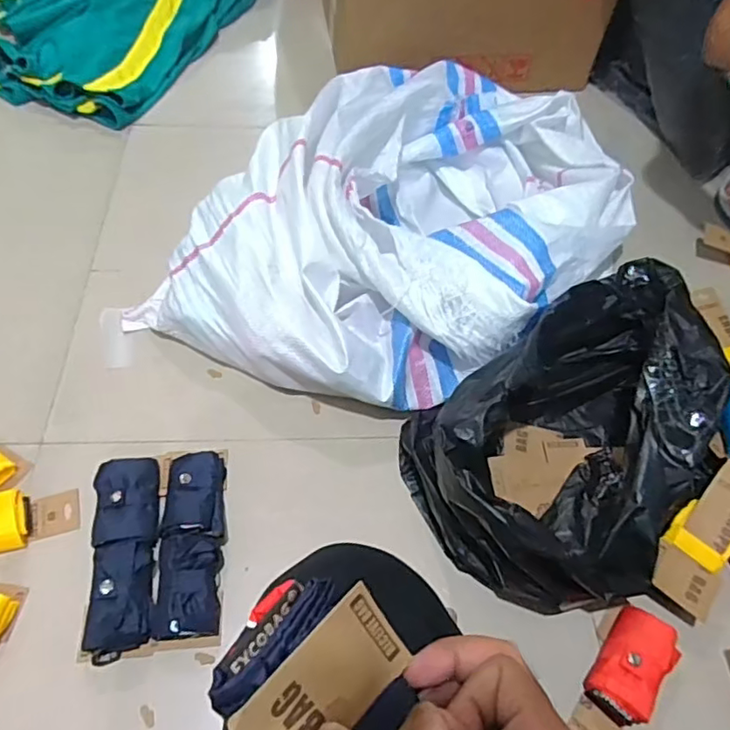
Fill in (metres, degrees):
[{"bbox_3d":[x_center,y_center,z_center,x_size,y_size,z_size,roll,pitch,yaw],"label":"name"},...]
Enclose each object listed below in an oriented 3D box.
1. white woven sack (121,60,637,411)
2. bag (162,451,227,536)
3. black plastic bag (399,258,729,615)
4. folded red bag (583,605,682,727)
[{"bbox_3d":[0.066,-0.196,0.790,0.485,0.155,0.608,30,60,14],"label":"white woven sack"},{"bbox_3d":[-0.185,0.139,0.624,0.060,0.036,0.096,-4,58,-7],"label":"bag"},{"bbox_3d":[0.252,0.071,0.631,0.384,0.156,0.263,-29,64,-21],"label":"black plastic bag"},{"bbox_3d":[0.262,0.289,0.559,0.057,0.029,0.104,41,63,19],"label":"folded red bag"}]

